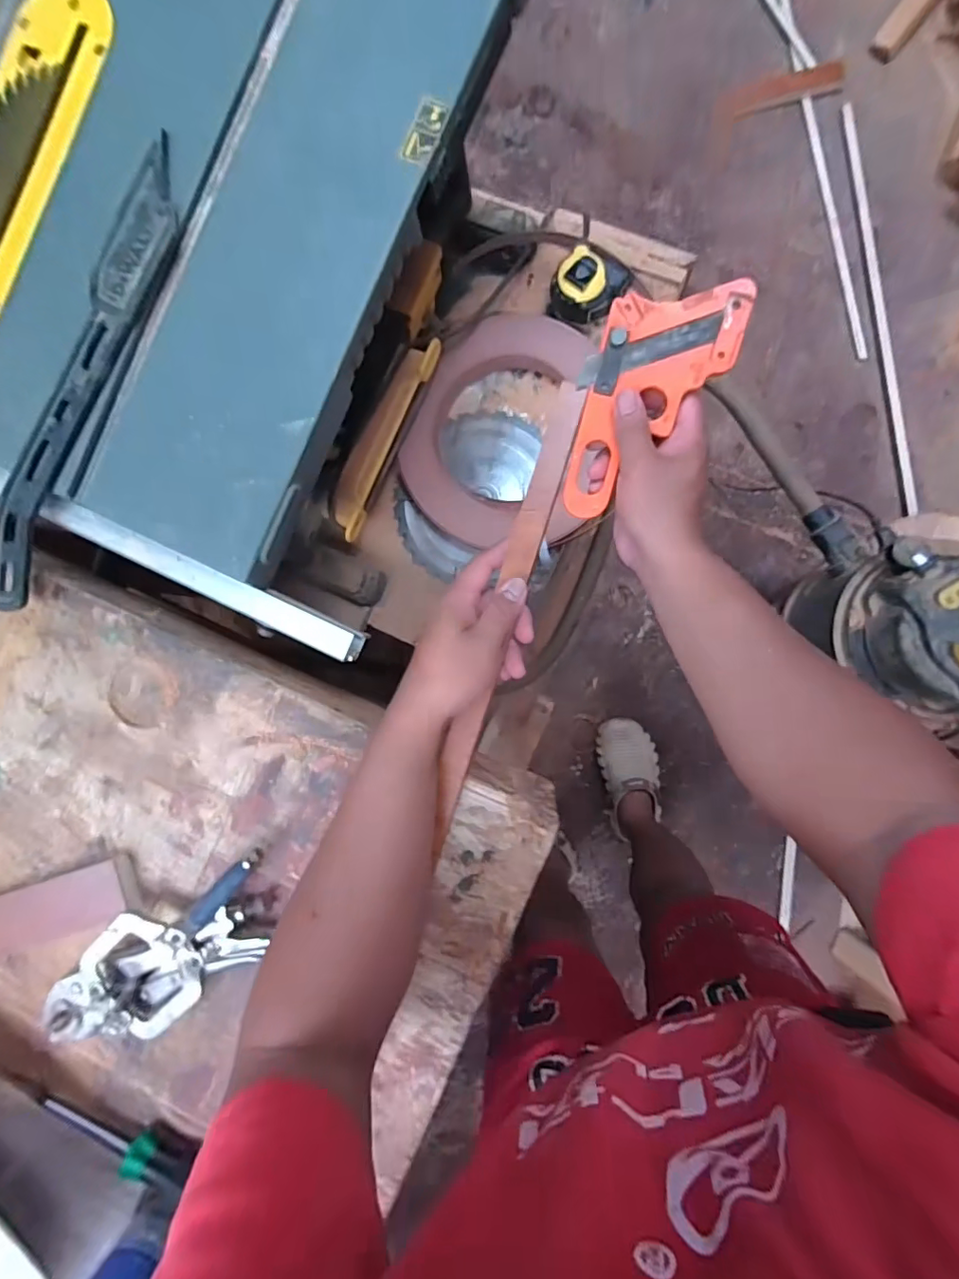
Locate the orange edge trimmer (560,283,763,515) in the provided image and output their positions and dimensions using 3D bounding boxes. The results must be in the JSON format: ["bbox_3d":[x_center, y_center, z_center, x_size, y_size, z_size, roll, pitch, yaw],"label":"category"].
[{"bbox_3d":[0.111,-0.183,0.384,0.084,0.012,0.183,39,102,5],"label":"orange edge trimmer"}]

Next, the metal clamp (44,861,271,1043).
[{"bbox_3d":[-0.264,0.262,0.429,0.219,0.034,0.096,-23,88,7],"label":"metal clamp"}]

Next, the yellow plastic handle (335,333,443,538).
[{"bbox_3d":[-0.122,-0.252,0.661,0.043,0.025,0.255,25,91,7],"label":"yellow plastic handle"}]

